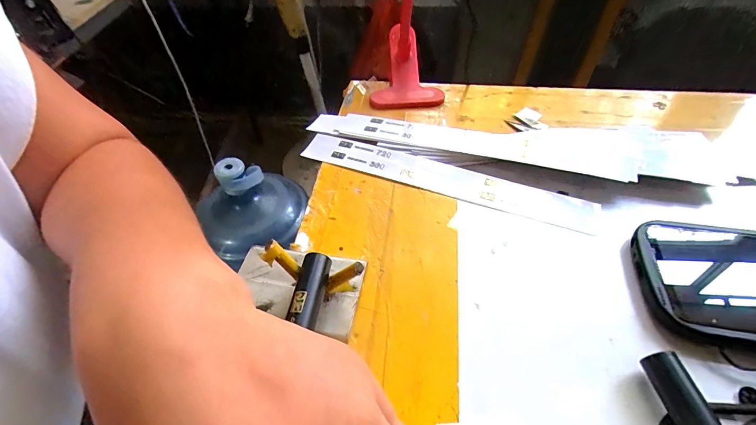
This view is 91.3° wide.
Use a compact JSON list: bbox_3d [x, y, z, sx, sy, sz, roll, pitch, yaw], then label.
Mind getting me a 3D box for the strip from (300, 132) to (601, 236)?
[{"bbox_3d":[0.046,-0.029,0.298,0.237,0.005,0.032,17,52,18],"label":"strip"}]

